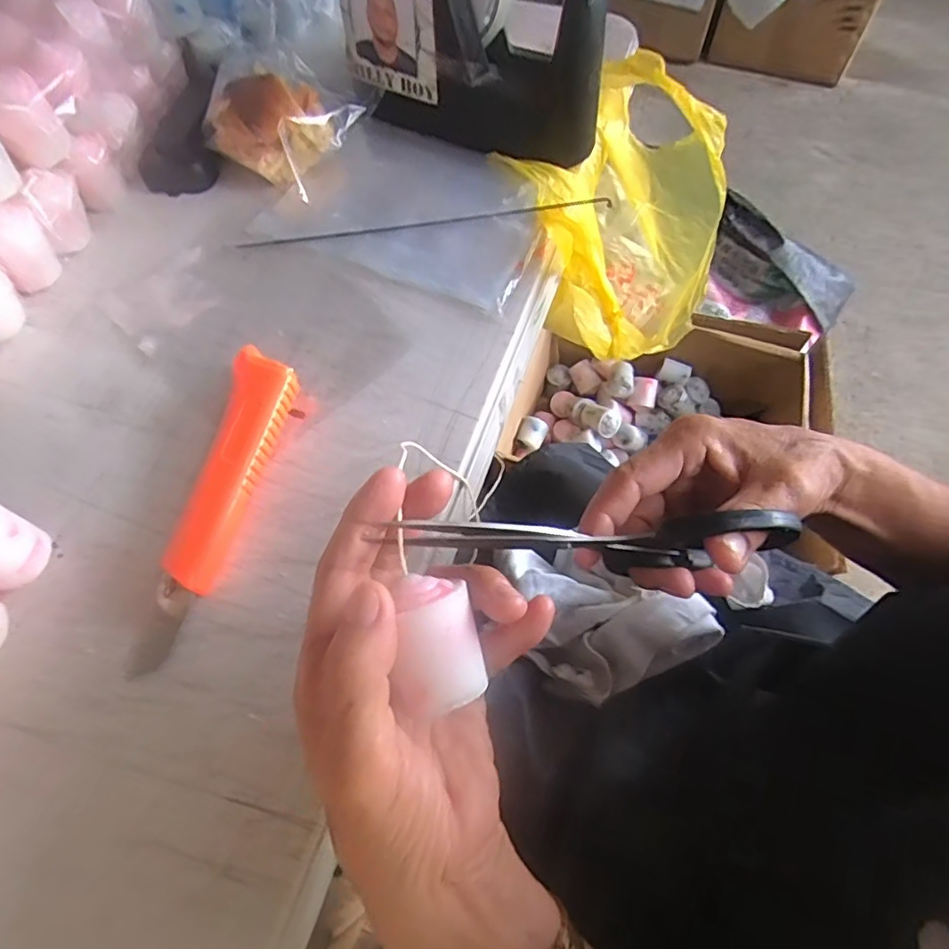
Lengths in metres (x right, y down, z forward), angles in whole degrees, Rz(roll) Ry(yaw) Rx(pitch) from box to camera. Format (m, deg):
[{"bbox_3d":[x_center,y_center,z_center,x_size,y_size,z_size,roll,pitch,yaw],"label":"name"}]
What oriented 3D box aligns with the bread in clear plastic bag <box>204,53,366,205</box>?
[{"bbox_3d":[-0.137,-0.245,0.408,0.094,0.049,0.076,28,67,16],"label":"bread in clear plastic bag"}]

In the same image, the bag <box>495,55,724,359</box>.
[{"bbox_3d":[0.102,-0.171,0.447,0.139,0.192,0.171,39,71,20],"label":"bag"}]

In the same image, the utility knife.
[{"bbox_3d":[-0.127,0.012,0.292,0.033,0.024,0.164,10,64,8],"label":"utility knife"}]

